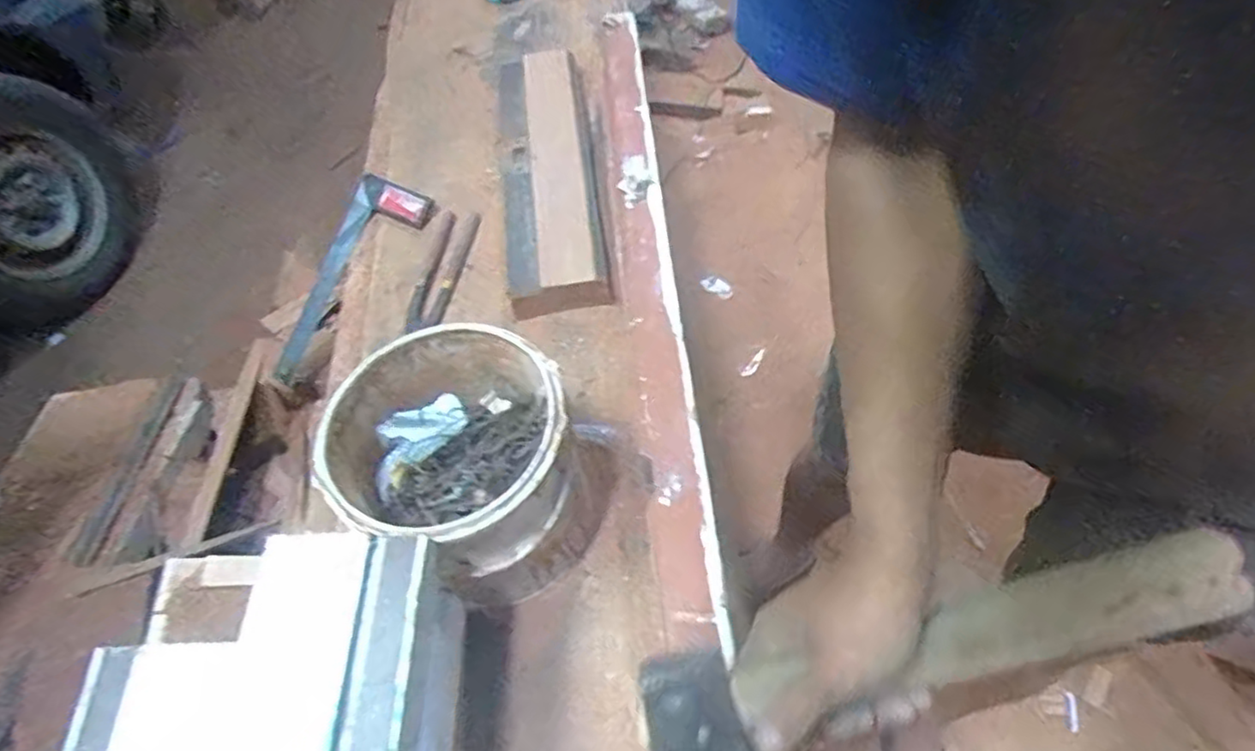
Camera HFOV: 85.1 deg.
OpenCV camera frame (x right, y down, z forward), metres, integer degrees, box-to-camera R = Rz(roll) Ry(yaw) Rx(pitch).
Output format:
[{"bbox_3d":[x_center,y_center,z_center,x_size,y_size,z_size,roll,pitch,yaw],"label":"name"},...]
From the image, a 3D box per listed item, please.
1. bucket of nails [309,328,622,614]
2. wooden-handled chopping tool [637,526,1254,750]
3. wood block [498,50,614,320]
[{"bbox_3d":[-0.130,0.084,0.575,0.181,0.193,0.175,-3,55,4],"label":"bucket of nails"},{"bbox_3d":[0.170,0.166,0.390,0.347,0.068,0.094,-22,55,3],"label":"wooden-handled chopping tool"},{"bbox_3d":[-0.103,-0.273,0.869,0.116,0.049,0.466,-9,54,-1],"label":"wood block"}]

